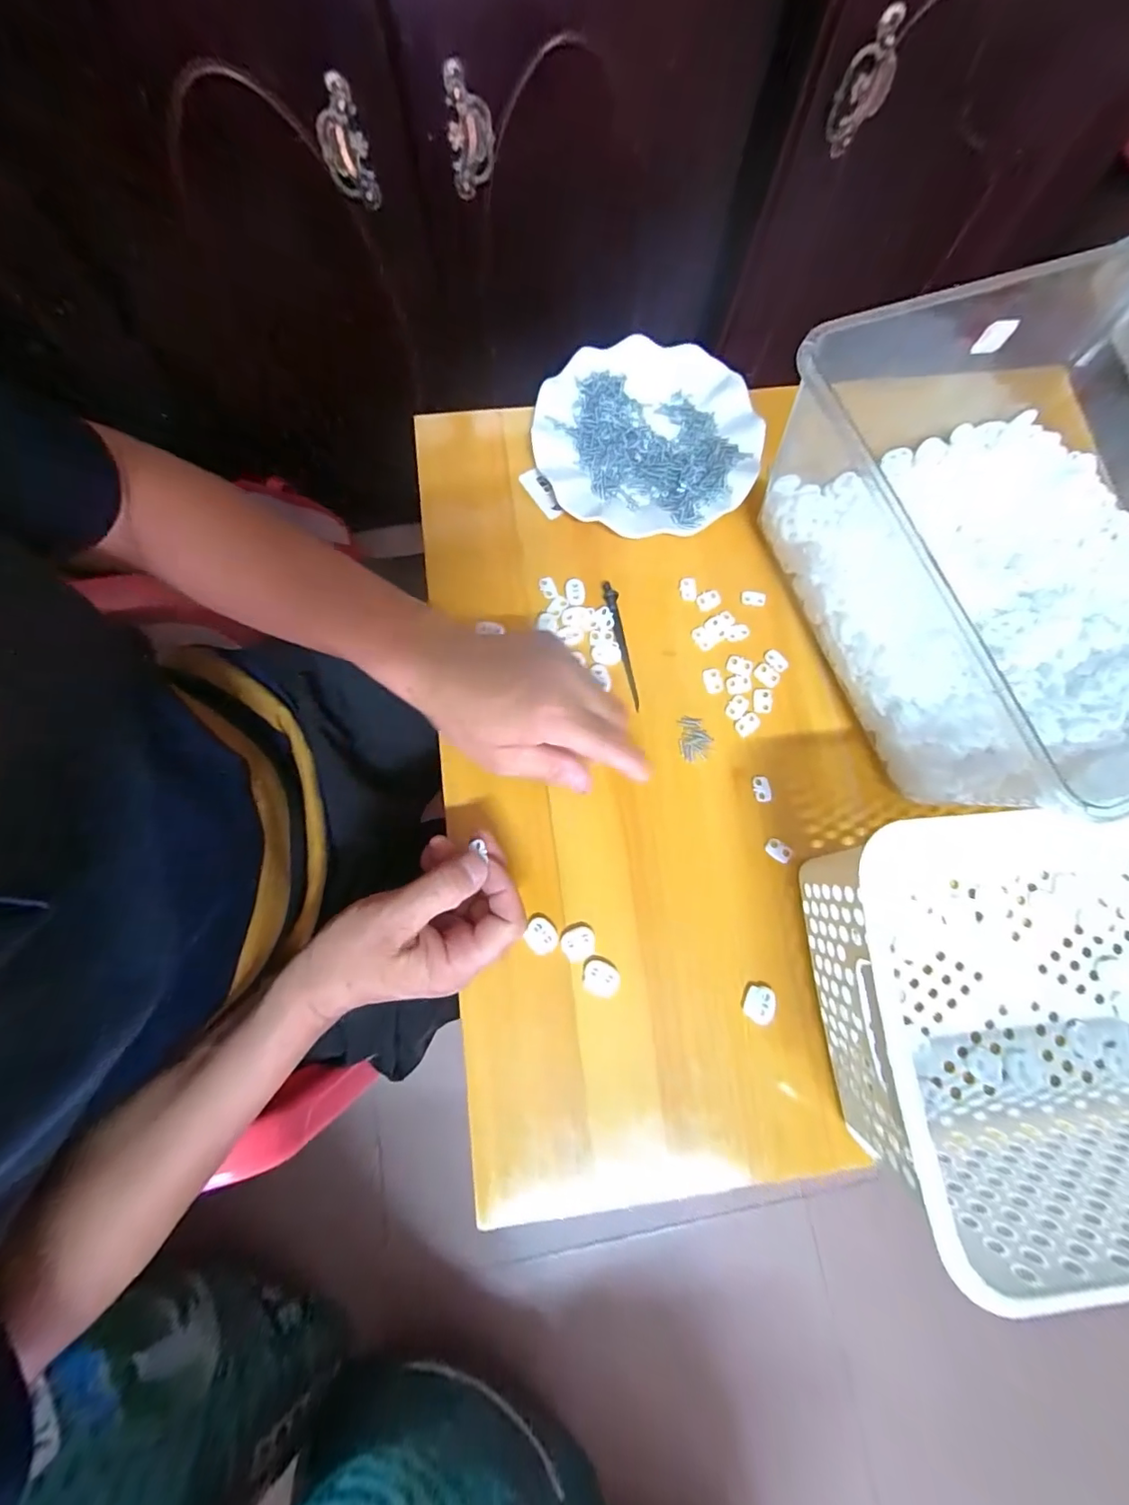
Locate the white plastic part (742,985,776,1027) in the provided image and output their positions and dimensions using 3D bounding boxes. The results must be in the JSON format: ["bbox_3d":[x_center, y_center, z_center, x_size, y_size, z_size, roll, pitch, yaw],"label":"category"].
[{"bbox_3d":[0.130,0.167,0.348,0.020,0.005,0.023,24,78,5],"label":"white plastic part"}]

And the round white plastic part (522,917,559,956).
[{"bbox_3d":[-0.015,0.124,0.351,0.020,0.004,0.023,-41,81,-9],"label":"round white plastic part"}]

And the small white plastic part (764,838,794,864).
[{"bbox_3d":[0.153,0.070,0.373,0.019,0.004,0.013,29,79,6],"label":"small white plastic part"}]

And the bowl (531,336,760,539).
[{"bbox_3d":[0.065,-0.256,0.434,0.173,0.025,0.176,0,78,-1],"label":"bowl"}]

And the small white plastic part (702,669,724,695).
[{"bbox_3d":[0.114,-0.055,0.400,0.014,0.004,0.020,-15,78,-4],"label":"small white plastic part"}]

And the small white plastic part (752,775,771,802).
[{"bbox_3d":[0.145,0.027,0.382,0.012,0.004,0.019,-10,78,-3],"label":"small white plastic part"}]

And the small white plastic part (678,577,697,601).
[{"bbox_3d":[0.098,-0.130,0.413,0.014,0.004,0.020,1,78,0],"label":"small white plastic part"}]

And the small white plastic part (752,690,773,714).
[{"bbox_3d":[0.151,-0.039,0.398,0.015,0.004,0.019,4,78,0],"label":"small white plastic part"}]

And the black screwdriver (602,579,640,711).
[{"bbox_3d":[0.044,-0.084,0.404,0.009,0.004,0.106,-11,78,-3],"label":"black screwdriver"}]

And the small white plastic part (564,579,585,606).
[{"bbox_3d":[0.008,-0.126,0.412,0.016,0.004,0.023,-7,78,-2],"label":"small white plastic part"}]

